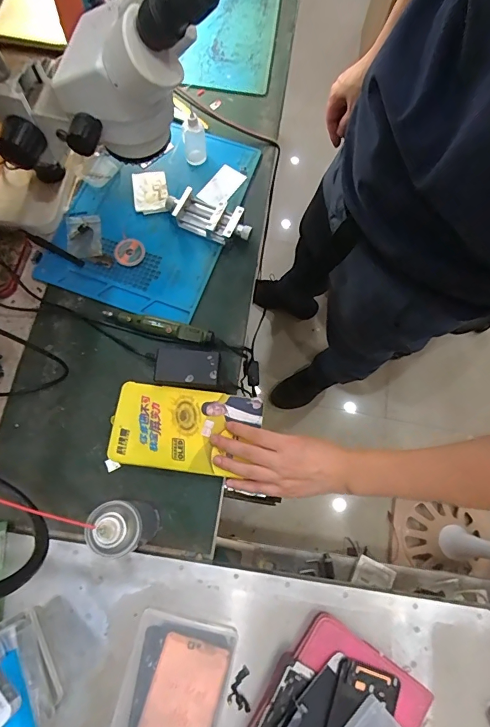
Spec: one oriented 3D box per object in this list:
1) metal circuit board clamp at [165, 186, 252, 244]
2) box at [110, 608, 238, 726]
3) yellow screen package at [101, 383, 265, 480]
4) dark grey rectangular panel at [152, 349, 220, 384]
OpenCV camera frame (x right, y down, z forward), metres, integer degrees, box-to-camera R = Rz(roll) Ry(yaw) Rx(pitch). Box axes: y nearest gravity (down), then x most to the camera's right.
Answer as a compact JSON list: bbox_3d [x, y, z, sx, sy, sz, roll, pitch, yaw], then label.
[{"bbox_3d":[-0.056,-0.228,0.622,0.139,0.036,0.059,25,73,6],"label":"metal circuit board clamp"},{"bbox_3d":[-0.082,0.373,0.413,0.110,0.018,0.191,12,73,1],"label":"box"},{"bbox_3d":[-0.078,0.086,0.523,0.188,0.018,0.112,4,70,-1],"label":"yellow screen package"},{"bbox_3d":[-0.078,0.004,0.541,0.086,0.018,0.057,2,73,-2],"label":"dark grey rectangular panel"}]

